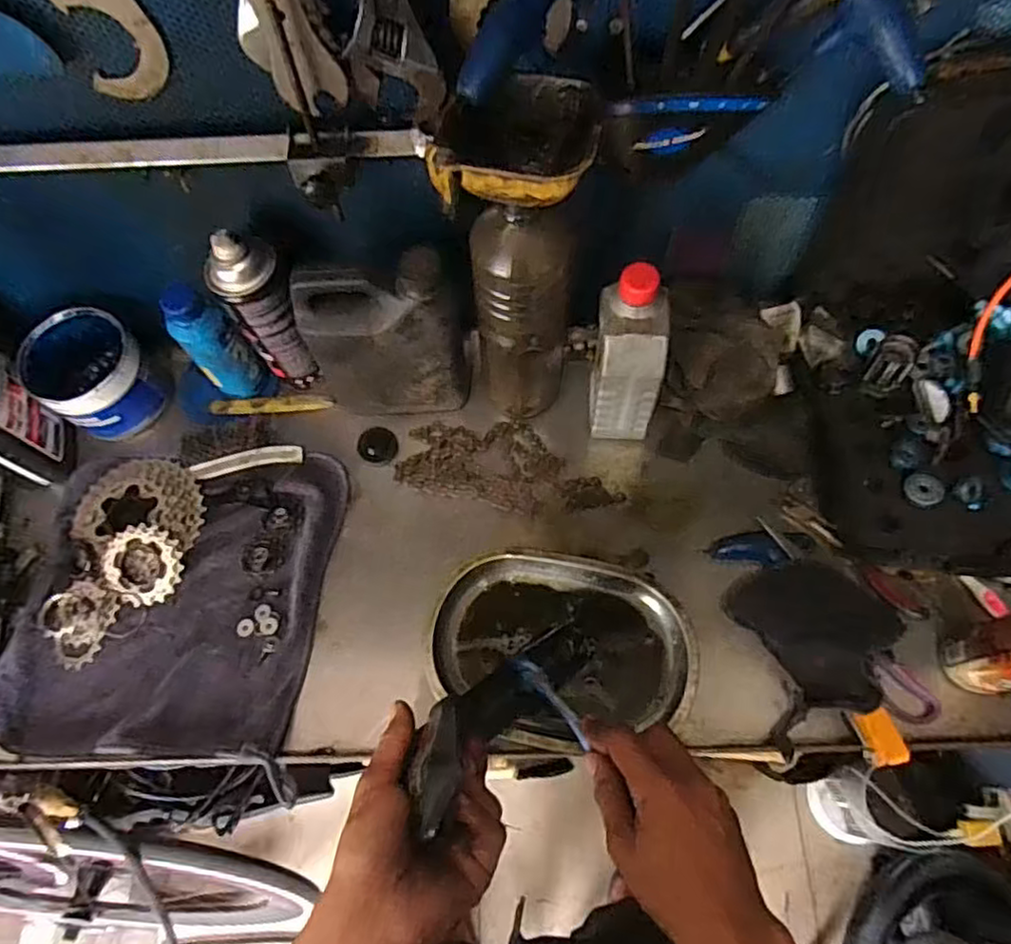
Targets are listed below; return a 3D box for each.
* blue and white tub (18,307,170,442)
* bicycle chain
[{"bbox_3d":[-0.410,-0.095,0.662,0.099,0.086,0.095,-1,65,3],"label":"blue and white tub"},{"bbox_3d":[0.005,-0.006,0.643,0.208,0.009,0.088,12,67,9],"label":"bicycle chain"}]

